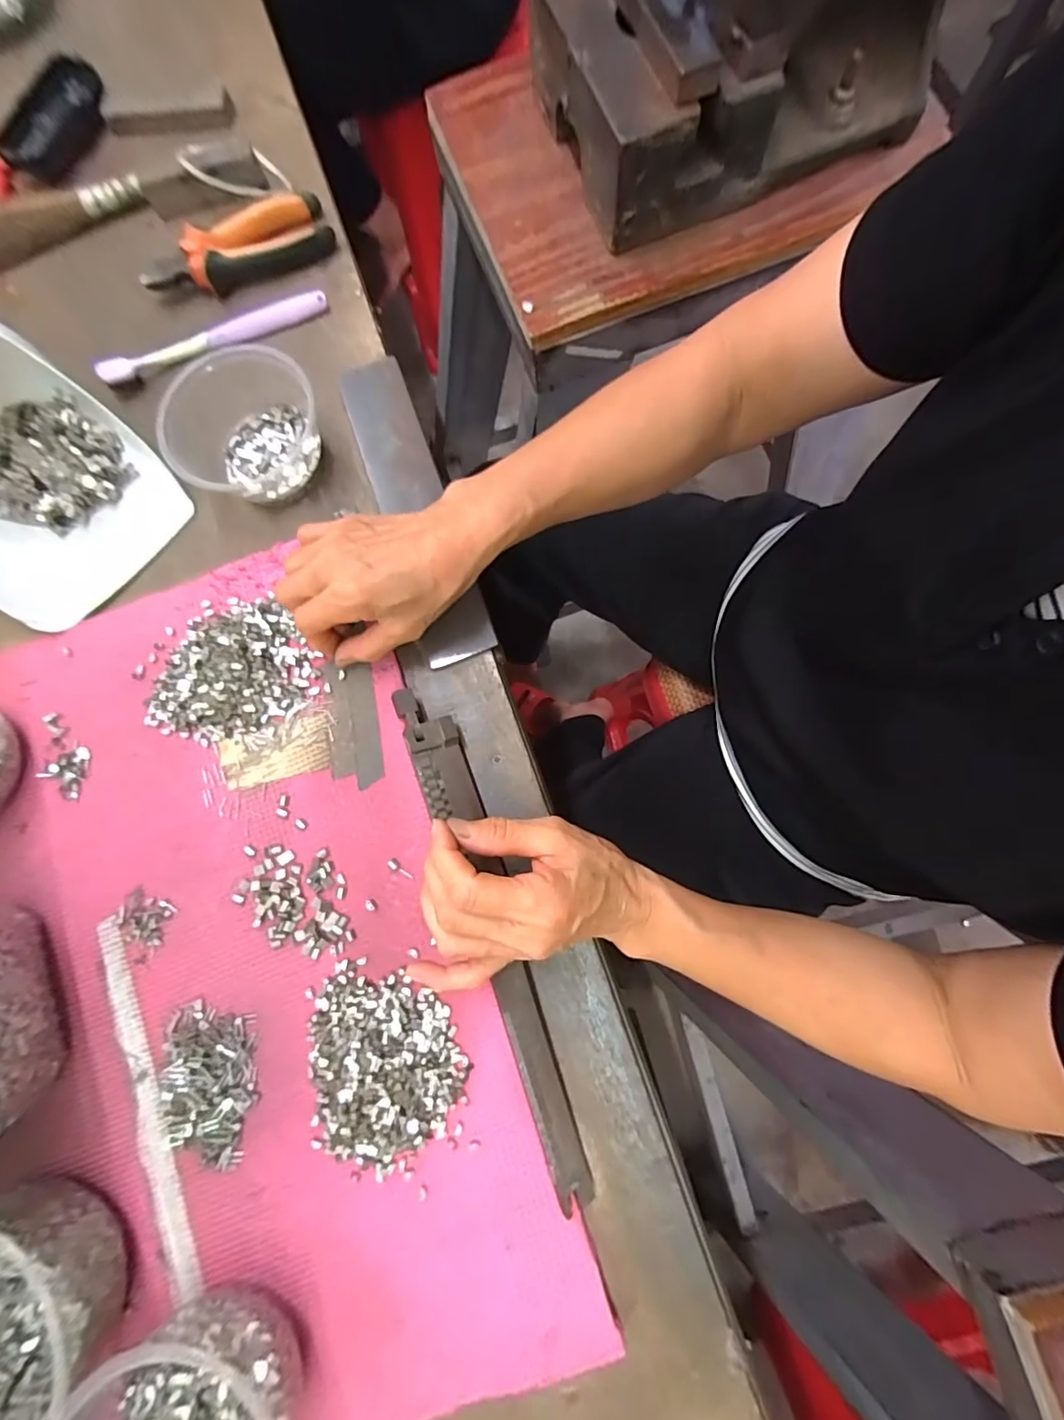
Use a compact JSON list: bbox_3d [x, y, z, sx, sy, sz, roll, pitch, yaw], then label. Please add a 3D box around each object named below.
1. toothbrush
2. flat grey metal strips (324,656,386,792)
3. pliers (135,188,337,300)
[{"bbox_3d":[-0.250,-0.294,0.407,0.181,0.014,0.021,-25,80,-3],"label":"toothbrush"},{"bbox_3d":[-0.121,0.009,0.348,0.035,0.004,0.082,-11,81,-1],"label":"flat grey metal strips"},{"bbox_3d":[-0.240,-0.376,0.418,0.149,0.020,0.057,-22,79,1],"label":"pliers"}]

